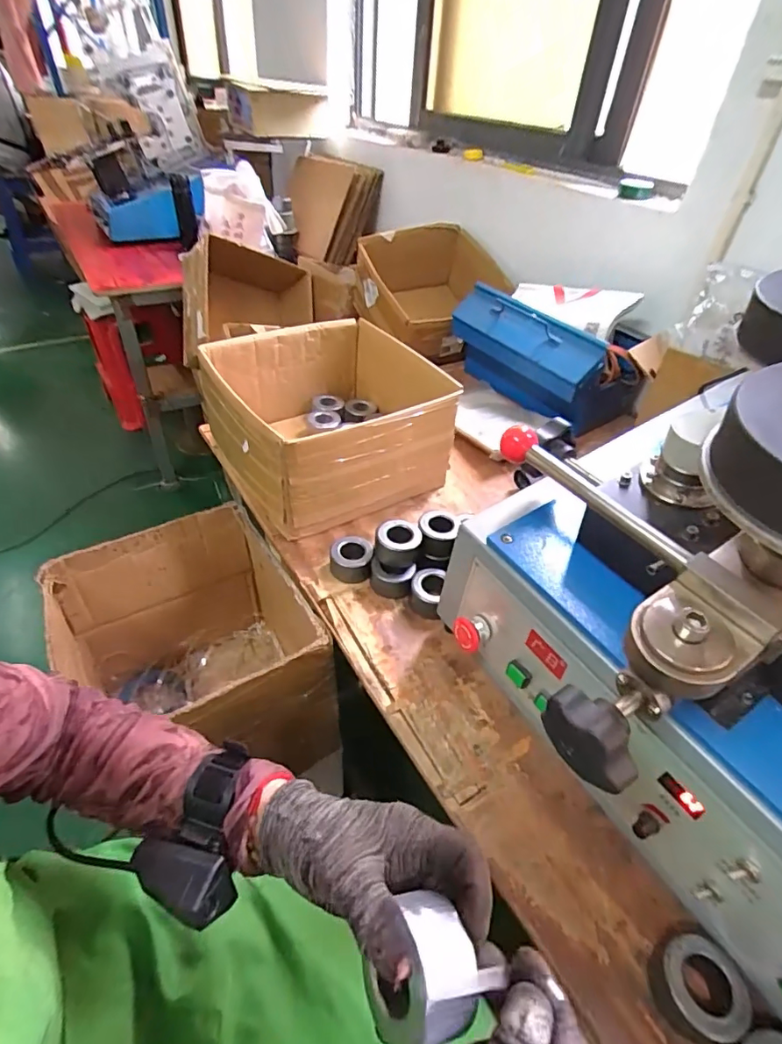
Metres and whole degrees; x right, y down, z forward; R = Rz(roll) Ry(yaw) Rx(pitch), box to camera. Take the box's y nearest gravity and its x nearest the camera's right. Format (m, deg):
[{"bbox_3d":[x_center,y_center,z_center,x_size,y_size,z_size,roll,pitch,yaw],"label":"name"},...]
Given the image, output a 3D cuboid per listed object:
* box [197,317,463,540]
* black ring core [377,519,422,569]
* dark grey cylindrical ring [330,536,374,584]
[{"bbox_3d":[-0.126,-0.172,0.850,0.314,0.182,0.345,-24,49,-28],"label":"box"},{"bbox_3d":[0.011,0.028,0.696,0.061,0.041,0.056,2,42,-2],"label":"black ring core"},{"bbox_3d":[-0.055,0.052,0.712,0.060,0.041,0.059,2,42,-2],"label":"dark grey cylindrical ring"}]

